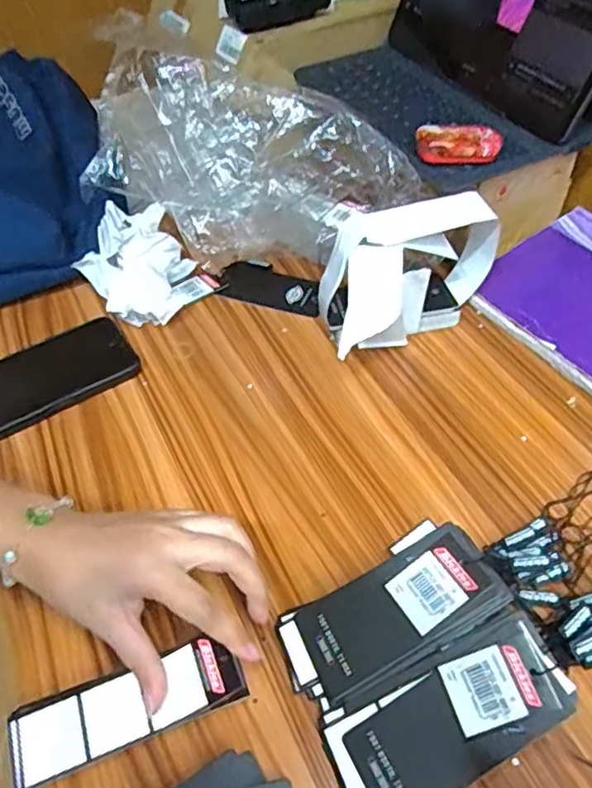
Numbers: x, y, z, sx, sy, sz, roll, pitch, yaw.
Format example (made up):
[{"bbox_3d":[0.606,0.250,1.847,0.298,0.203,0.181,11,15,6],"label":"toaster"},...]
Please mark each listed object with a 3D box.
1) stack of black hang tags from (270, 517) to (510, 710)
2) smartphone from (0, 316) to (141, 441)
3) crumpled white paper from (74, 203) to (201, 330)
[{"bbox_3d":[0.051,0.124,0.354,0.126,0.015,0.060,-31,51,3],"label":"stack of black hang tags"},{"bbox_3d":[-0.219,-0.010,0.514,0.166,0.012,0.082,-28,53,-22],"label":"smartphone"},{"bbox_3d":[-0.145,-0.119,0.584,0.108,0.053,0.134,-16,49,-12],"label":"crumpled white paper"}]

